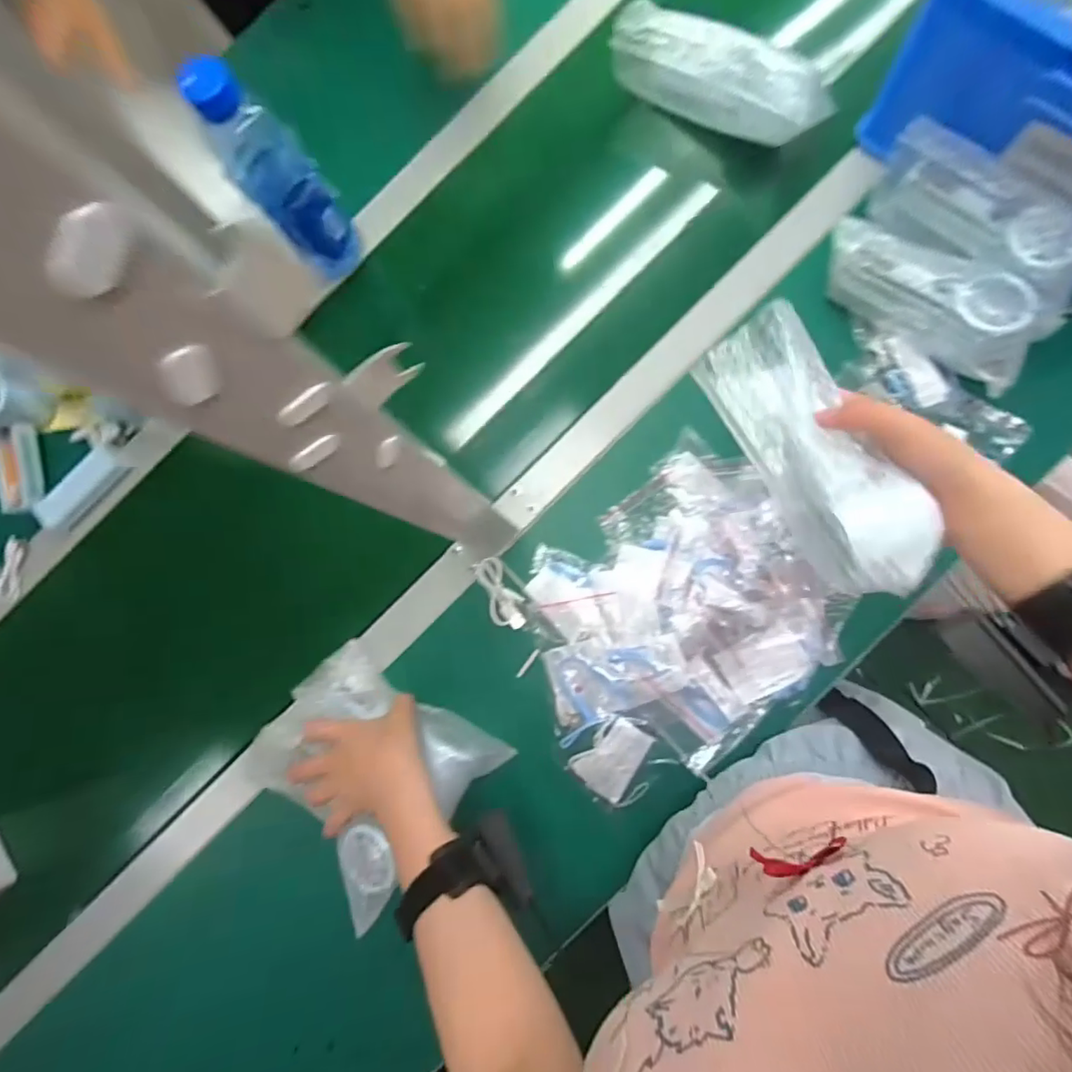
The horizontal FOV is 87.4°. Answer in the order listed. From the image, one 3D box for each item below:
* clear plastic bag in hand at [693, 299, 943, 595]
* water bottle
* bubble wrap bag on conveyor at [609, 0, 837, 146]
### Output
[{"bbox_3d":[0.178,-0.056,0.355,0.071,0.031,0.191,-25,73,5],"label":"clear plastic bag in hand"},{"bbox_3d":[-0.237,-0.329,0.513,0.069,0.198,0.079,-37,83,4],"label":"water bottle"},{"bbox_3d":[0.170,-0.438,0.531,0.215,0.055,0.053,31,91,8],"label":"bubble wrap bag on conveyor"}]

